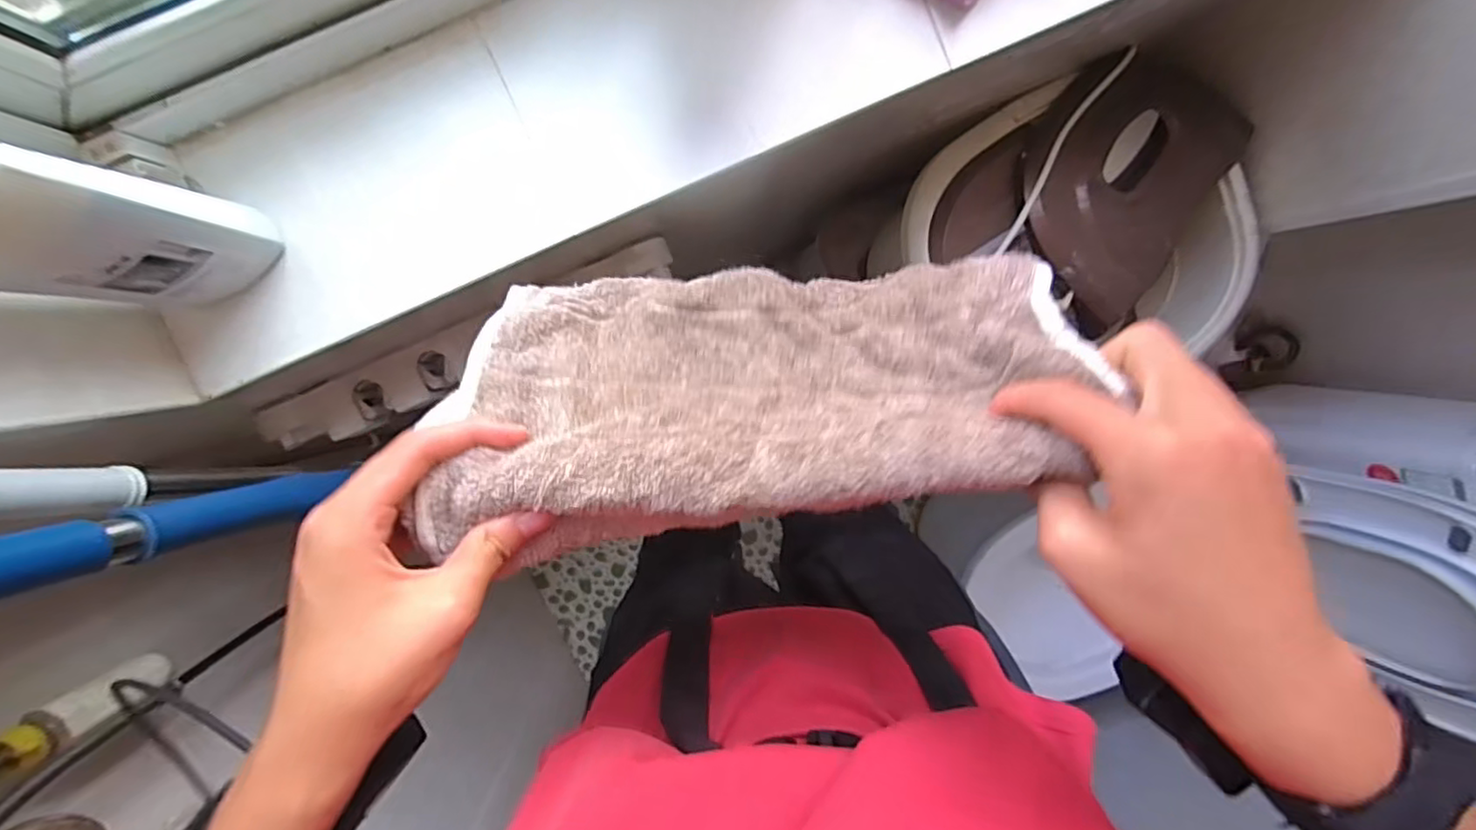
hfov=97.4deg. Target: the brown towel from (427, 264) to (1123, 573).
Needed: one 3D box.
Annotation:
[{"bbox_3d":[0.005,-0.018,0.327,0.292,0.158,0.046,-4,135,2],"label":"brown towel"}]

